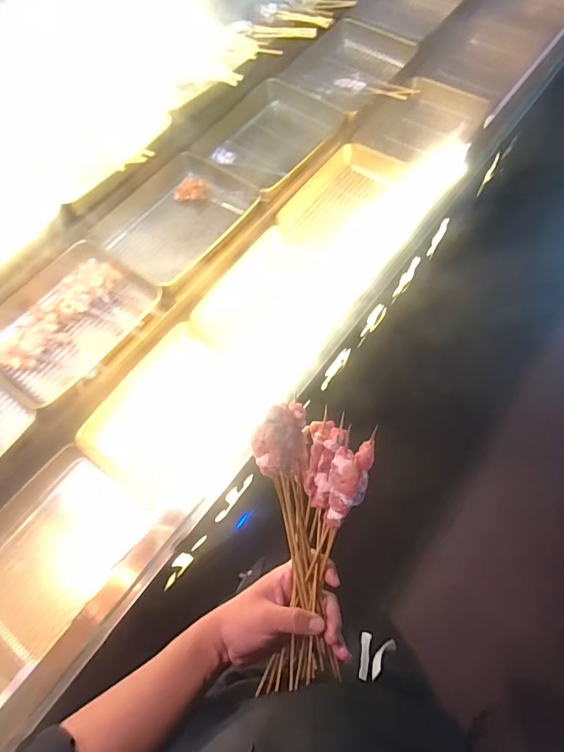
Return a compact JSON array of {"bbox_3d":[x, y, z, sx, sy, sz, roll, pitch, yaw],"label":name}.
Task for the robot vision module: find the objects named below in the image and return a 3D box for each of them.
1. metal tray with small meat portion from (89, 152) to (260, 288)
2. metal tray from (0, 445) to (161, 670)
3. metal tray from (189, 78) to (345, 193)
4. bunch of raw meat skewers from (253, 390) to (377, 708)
[{"bbox_3d":[-0.242,-0.379,1.078,0.271,0.097,0.359,32,71,16],"label":"metal tray with small meat portion"},{"bbox_3d":[-0.449,0.343,0.861,0.228,0.107,0.335,31,71,15],"label":"metal tray"},{"bbox_3d":[-0.031,-0.663,1.200,0.299,0.066,0.379,36,72,17],"label":"metal tray"},{"bbox_3d":[0.029,0.175,0.451,0.115,0.092,0.284,2,84,3],"label":"bunch of raw meat skewers"}]

